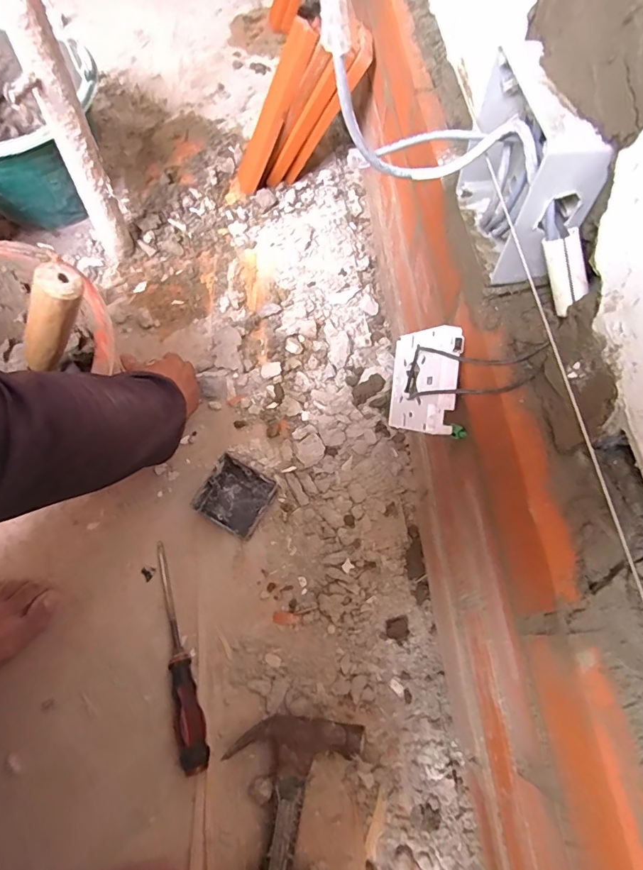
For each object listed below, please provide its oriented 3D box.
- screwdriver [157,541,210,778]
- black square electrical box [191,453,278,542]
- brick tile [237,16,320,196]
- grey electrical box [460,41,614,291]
[{"bbox_3d":[-0.149,0.219,0.470,0.027,0.029,0.223,-17,66,-4],"label":"screwdriver"},{"bbox_3d":[-0.098,0.073,0.532,0.080,0.038,0.077,27,68,13],"label":"black square electrical box"},{"bbox_3d":[-0.074,-0.491,0.693,0.028,0.247,0.042,-4,60,-36],"label":"brick tile"},{"bbox_3d":[0.124,-0.171,0.297,0.044,0.102,0.116,-13,66,-7],"label":"grey electrical box"}]

